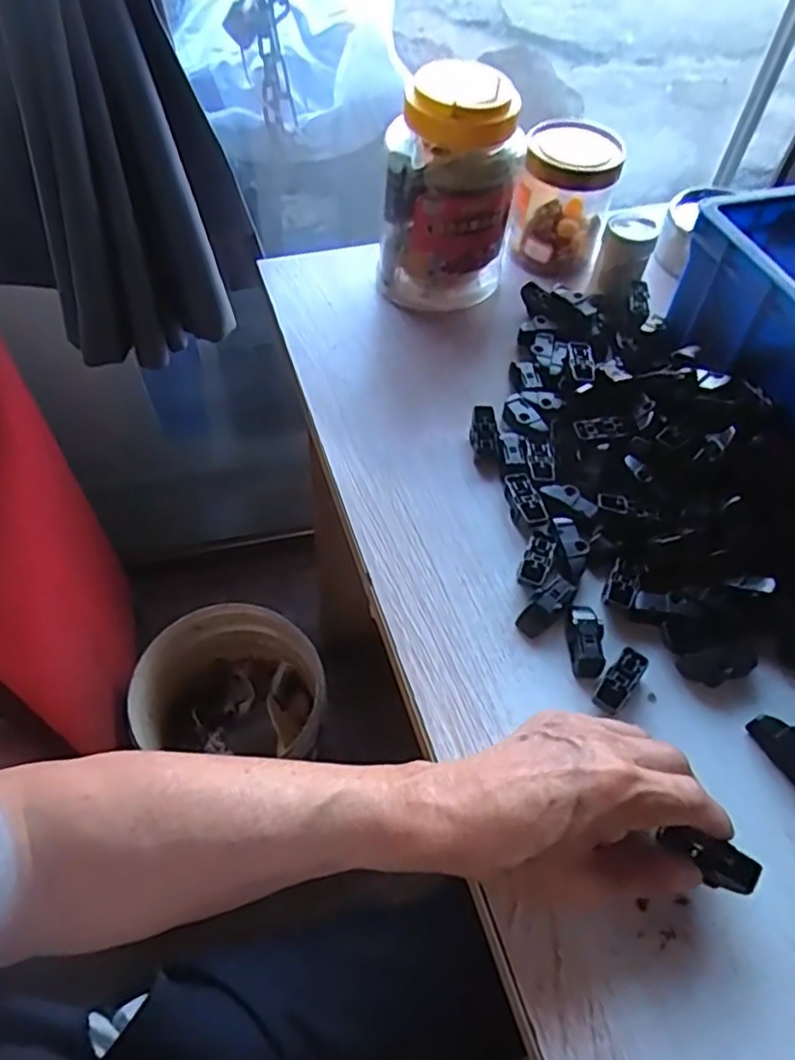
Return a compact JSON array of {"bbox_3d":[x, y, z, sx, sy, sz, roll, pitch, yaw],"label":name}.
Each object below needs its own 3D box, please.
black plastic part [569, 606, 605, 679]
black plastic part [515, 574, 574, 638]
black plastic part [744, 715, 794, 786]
[{"bbox_3d":[0.116,0.067,0.420,0.020,0.013,0.046,6,55,0],"label":"black plastic part"},{"bbox_3d":[0.096,0.049,0.433,0.019,0.011,0.045,40,79,22],"label":"black plastic part"},{"bbox_3d":[0.223,0.126,0.383,0.015,0.019,0.046,-20,59,-17],"label":"black plastic part"}]

